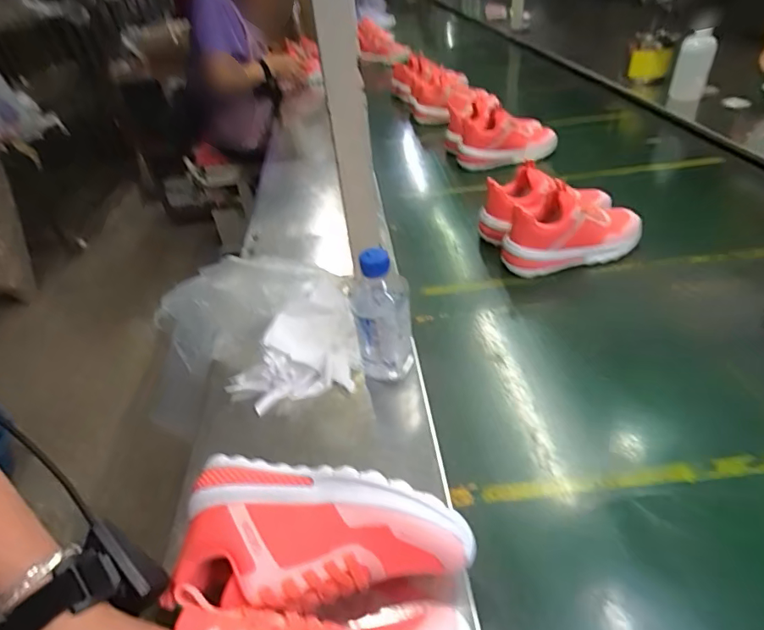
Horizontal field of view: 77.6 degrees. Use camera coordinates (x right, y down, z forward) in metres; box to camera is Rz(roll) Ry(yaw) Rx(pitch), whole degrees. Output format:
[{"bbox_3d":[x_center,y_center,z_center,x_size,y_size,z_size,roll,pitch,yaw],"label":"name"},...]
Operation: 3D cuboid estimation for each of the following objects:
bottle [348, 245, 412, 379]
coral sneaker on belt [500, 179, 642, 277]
[{"bbox_3d":[0.002,0.013,0.545,0.068,0.175,0.057,-9,38,-1],"label":"bottle"},{"bbox_3d":[0.310,-0.138,0.759,0.234,0.120,0.081,-13,38,-6],"label":"coral sneaker on belt"}]

